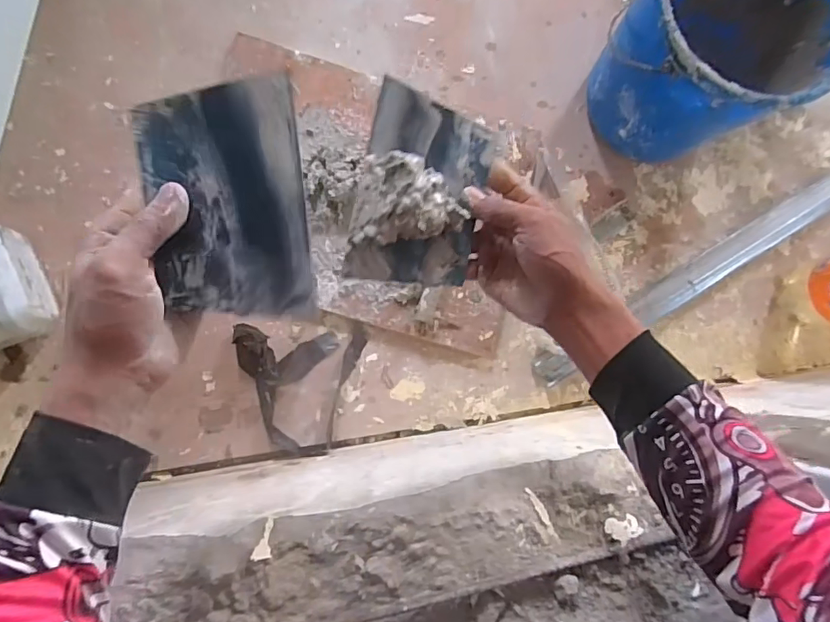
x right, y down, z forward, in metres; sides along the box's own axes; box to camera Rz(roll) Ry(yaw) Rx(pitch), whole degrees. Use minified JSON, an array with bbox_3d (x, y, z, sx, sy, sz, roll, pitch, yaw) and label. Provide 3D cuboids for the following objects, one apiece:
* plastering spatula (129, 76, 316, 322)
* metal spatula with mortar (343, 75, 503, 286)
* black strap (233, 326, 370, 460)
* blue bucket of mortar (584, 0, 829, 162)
[{"bbox_3d":[-0.115,-0.064,0.316,0.096,0.005,0.137,-4,101,4],"label":"plastering spatula"},{"bbox_3d":[0.009,-0.085,0.381,0.100,0.035,0.140,17,91,-22],"label":"metal spatula with mortar"},{"bbox_3d":[-0.160,0.111,0.713,0.175,0.029,0.178,0,83,-5],"label":"black strap"},{"bbox_3d":[0.384,-0.343,0.696,0.240,0.252,0.263,1,86,-7],"label":"blue bucket of mortar"}]

